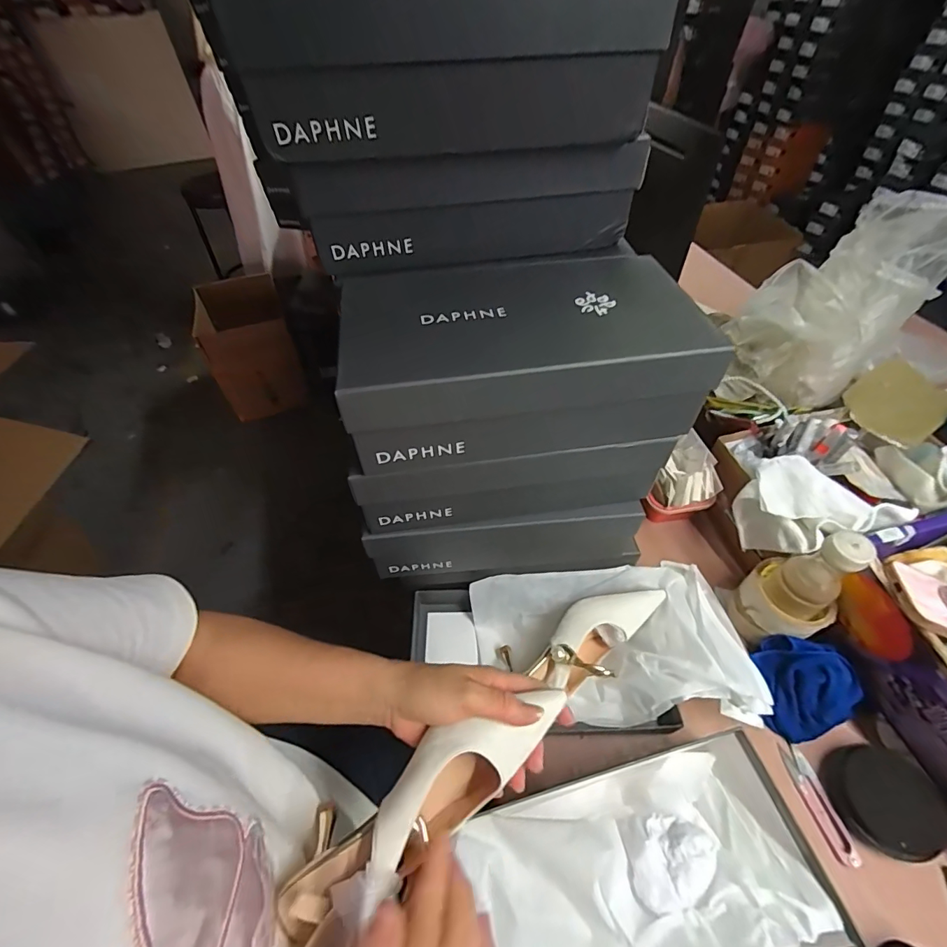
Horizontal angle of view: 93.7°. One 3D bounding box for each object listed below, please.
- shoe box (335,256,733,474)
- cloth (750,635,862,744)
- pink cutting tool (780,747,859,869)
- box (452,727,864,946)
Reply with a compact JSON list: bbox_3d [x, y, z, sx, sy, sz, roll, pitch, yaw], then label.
[{"bbox_3d":[0.038,-0.111,0.410,0.291,0.097,0.171,-9,51,-5],"label":"shoe box"},{"bbox_3d":[0.374,0.239,0.508,0.096,0.052,0.102,-12,51,-7],"label":"cloth"},{"bbox_3d":[0.358,0.341,0.461,0.028,0.009,0.101,-9,51,-5],"label":"pink cutting tool"},{"bbox_3d":[0.145,0.350,0.381,0.286,0.106,0.151,-13,51,-8],"label":"box"}]

